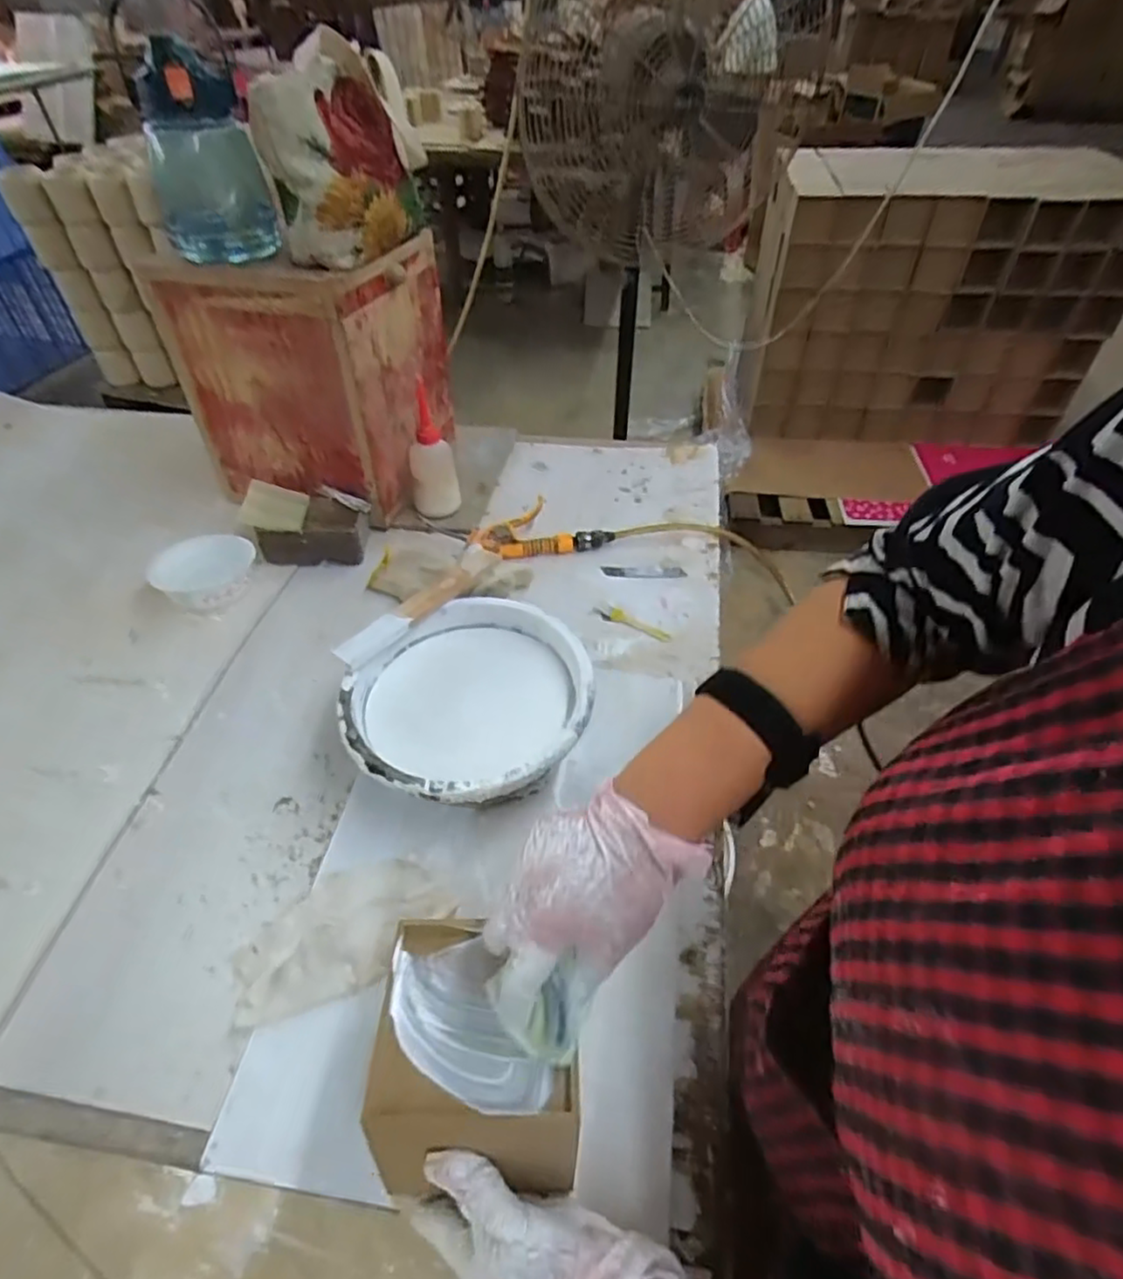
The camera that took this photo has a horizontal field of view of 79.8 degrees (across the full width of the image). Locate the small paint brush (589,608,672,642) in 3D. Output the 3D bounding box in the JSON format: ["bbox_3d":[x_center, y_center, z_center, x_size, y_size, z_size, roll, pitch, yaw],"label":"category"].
[{"bbox_3d":[0.080,-0.019,0.770,0.097,0.004,0.021,22,52,21],"label":"small paint brush"}]

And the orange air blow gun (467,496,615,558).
[{"bbox_3d":[-0.031,-0.145,0.886,0.177,0.030,0.093,-11,48,-8],"label":"orange air blow gun"}]

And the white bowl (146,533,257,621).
[{"bbox_3d":[-0.416,-0.080,0.791,0.098,0.047,0.098,-1,47,1],"label":"white bowl"}]

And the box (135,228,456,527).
[{"bbox_3d":[-0.318,-0.366,0.897,0.260,0.287,0.251,10,47,11],"label":"box"}]

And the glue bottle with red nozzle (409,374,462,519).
[{"bbox_3d":[-0.170,-0.232,0.883,0.062,0.165,0.048,-12,48,-9],"label":"glue bottle with red nozzle"}]

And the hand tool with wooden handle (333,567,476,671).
[{"bbox_3d":[-0.150,-0.026,0.651,0.028,0.022,0.156,32,54,28],"label":"hand tool with wooden handle"}]

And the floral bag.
[{"bbox_3d":[-0.225,-0.512,0.713,0.086,0.170,0.189,14,48,15],"label":"floral bag"}]

